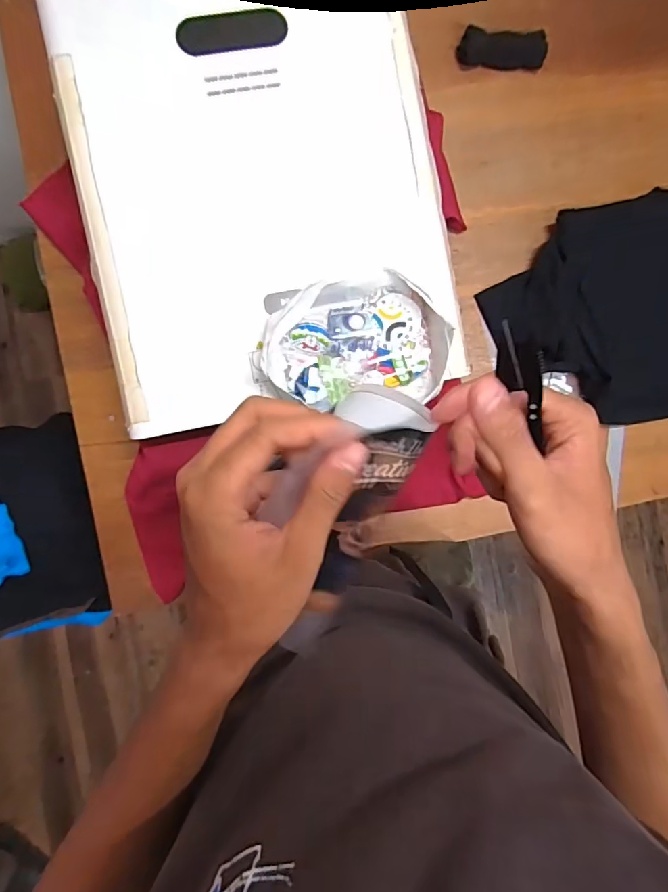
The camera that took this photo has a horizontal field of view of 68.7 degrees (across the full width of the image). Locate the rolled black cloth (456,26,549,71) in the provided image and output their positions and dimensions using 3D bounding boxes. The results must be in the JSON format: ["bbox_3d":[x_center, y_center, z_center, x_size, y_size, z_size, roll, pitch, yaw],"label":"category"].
[{"bbox_3d":[0.250,-0.588,0.722,0.129,0.021,0.049,2,89,-6],"label":"rolled black cloth"}]

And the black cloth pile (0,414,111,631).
[{"bbox_3d":[-0.660,0.160,0.877,0.443,0.052,0.380,-11,90,-6],"label":"black cloth pile"}]

